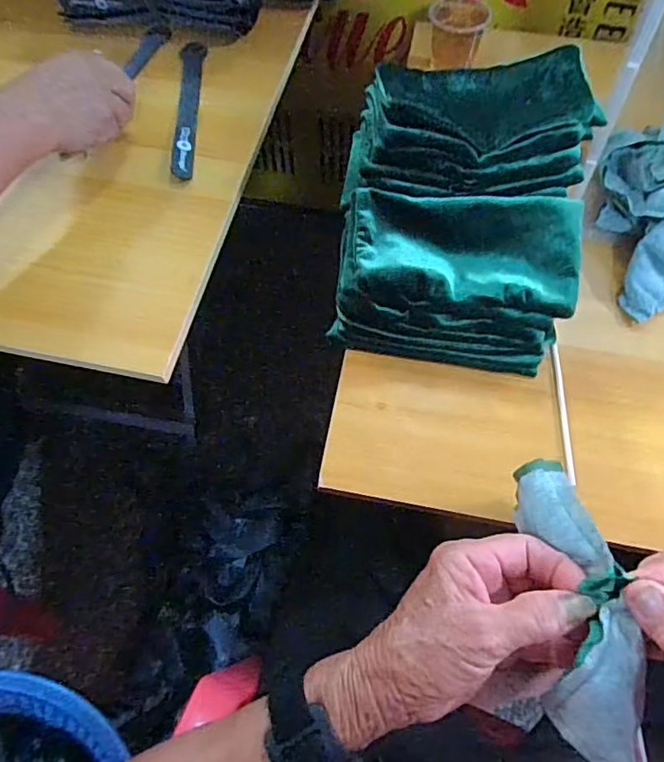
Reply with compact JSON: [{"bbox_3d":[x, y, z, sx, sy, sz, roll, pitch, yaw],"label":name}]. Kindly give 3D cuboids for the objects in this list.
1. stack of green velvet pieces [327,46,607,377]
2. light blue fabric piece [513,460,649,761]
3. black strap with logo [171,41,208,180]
[{"bbox_3d":[0.104,-0.147,0.455,0.180,0.122,0.227,9,64,4],"label":"stack of green velvet pieces"},{"bbox_3d":[0.132,0.122,0.291,0.044,0.036,0.164,-5,68,-3],"label":"light blue fabric piece"},{"bbox_3d":[-0.141,-0.276,0.540,0.023,0.009,0.208,-3,63,-2],"label":"black strap with logo"}]

